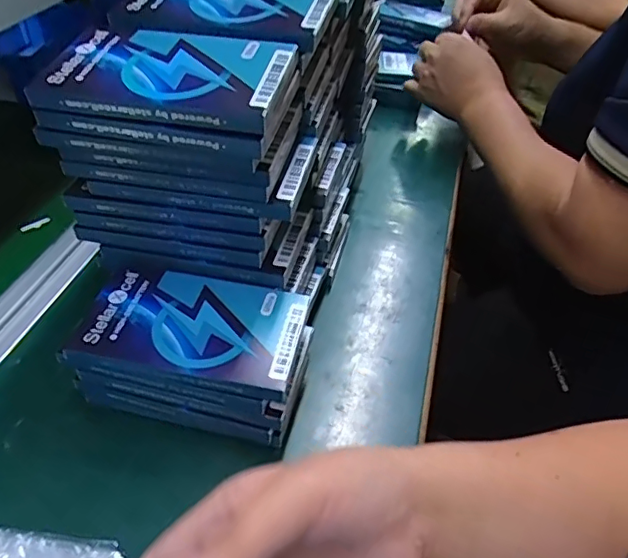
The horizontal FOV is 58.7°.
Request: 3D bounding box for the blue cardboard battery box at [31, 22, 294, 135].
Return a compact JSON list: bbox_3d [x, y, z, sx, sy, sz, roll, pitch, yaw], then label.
[{"bbox_3d":[-0.082,-0.114,0.314,0.130,0.022,0.077,7,43,5],"label":"blue cardboard battery box"}]

